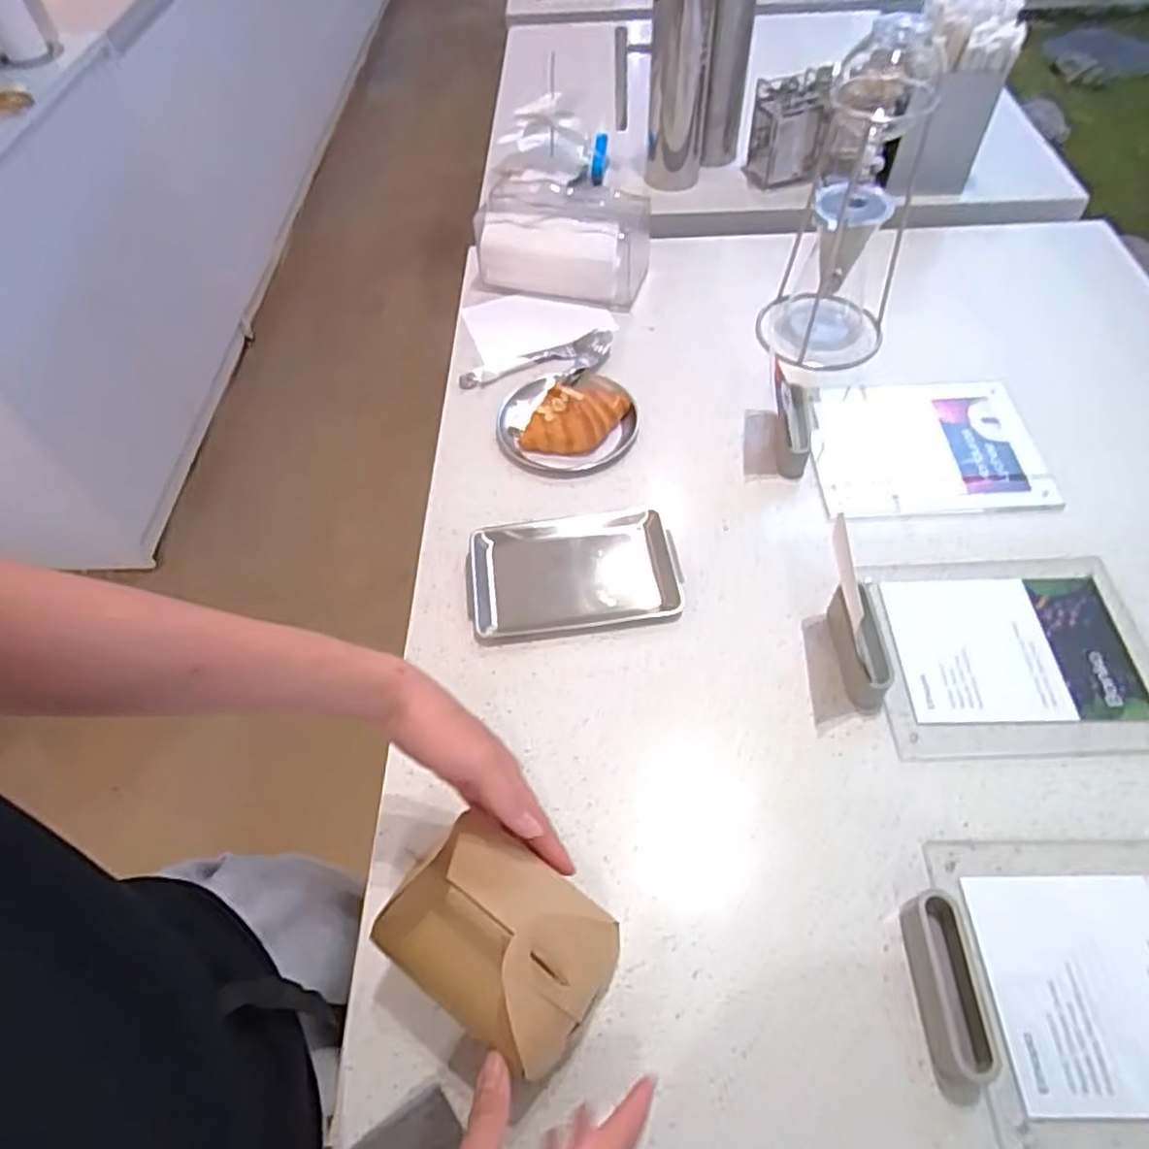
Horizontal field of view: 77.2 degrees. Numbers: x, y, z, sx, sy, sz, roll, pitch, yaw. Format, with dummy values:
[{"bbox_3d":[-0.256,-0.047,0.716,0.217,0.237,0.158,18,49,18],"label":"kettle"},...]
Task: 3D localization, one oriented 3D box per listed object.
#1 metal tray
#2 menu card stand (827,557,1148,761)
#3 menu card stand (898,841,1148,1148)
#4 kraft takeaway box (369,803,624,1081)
[{"bbox_3d":[-0.003,-0.005,0.740,0.203,0.015,0.136,-7,54,0],"label":"metal tray"},{"bbox_3d":[0.382,0.061,0.652,0.278,0.042,0.199,-2,55,4],"label":"menu card stand"},{"bbox_3d":[0.382,0.285,0.501,0.274,0.033,0.197,-3,55,3],"label":"menu card stand"},{"bbox_3d":[-0.050,0.222,0.447,0.126,0.087,0.099,31,63,24],"label":"kraft takeaway box"}]

